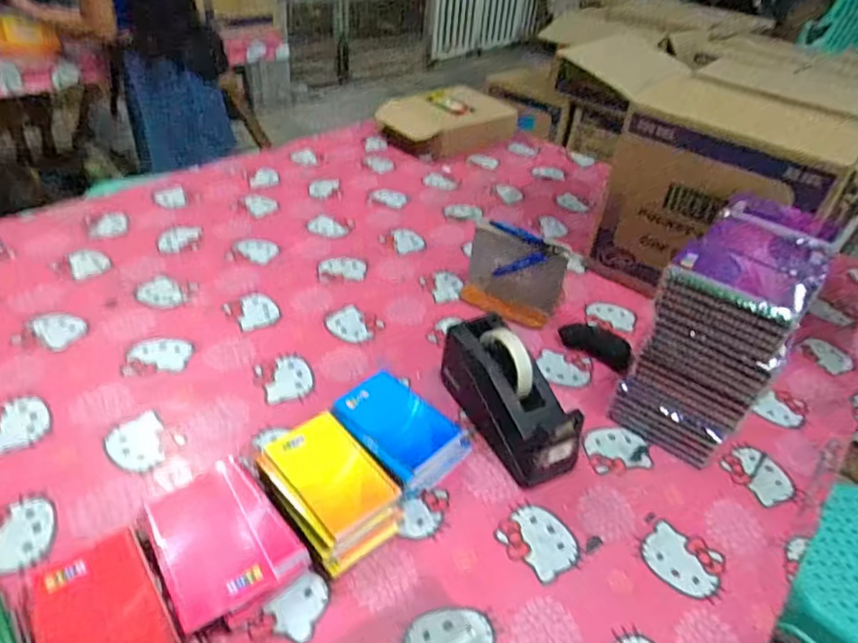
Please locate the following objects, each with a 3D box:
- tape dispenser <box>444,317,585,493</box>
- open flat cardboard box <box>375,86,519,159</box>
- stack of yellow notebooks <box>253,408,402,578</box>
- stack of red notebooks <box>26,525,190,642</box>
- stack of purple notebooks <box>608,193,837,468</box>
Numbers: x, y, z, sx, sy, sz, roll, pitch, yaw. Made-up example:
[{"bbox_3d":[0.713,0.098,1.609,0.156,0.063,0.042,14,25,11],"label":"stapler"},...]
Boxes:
[{"bbox_3d":[0.094,0.089,0.688,0.069,0.115,0.202,-17,45,-26],"label":"tape dispenser"},{"bbox_3d":[0.045,-0.507,1.446,0.312,0.078,0.223,-22,48,-31],"label":"open flat cardboard box"},{"bbox_3d":[-0.104,0.173,0.601,0.101,0.062,0.148,-29,51,-35],"label":"stack of yellow notebooks"},{"bbox_3d":[-0.269,0.255,0.484,0.100,0.048,0.145,-27,50,-35],"label":"stack of red notebooks"},{"bbox_3d":[0.354,0.023,0.715,0.140,0.230,0.189,30,45,26],"label":"stack of purple notebooks"}]

